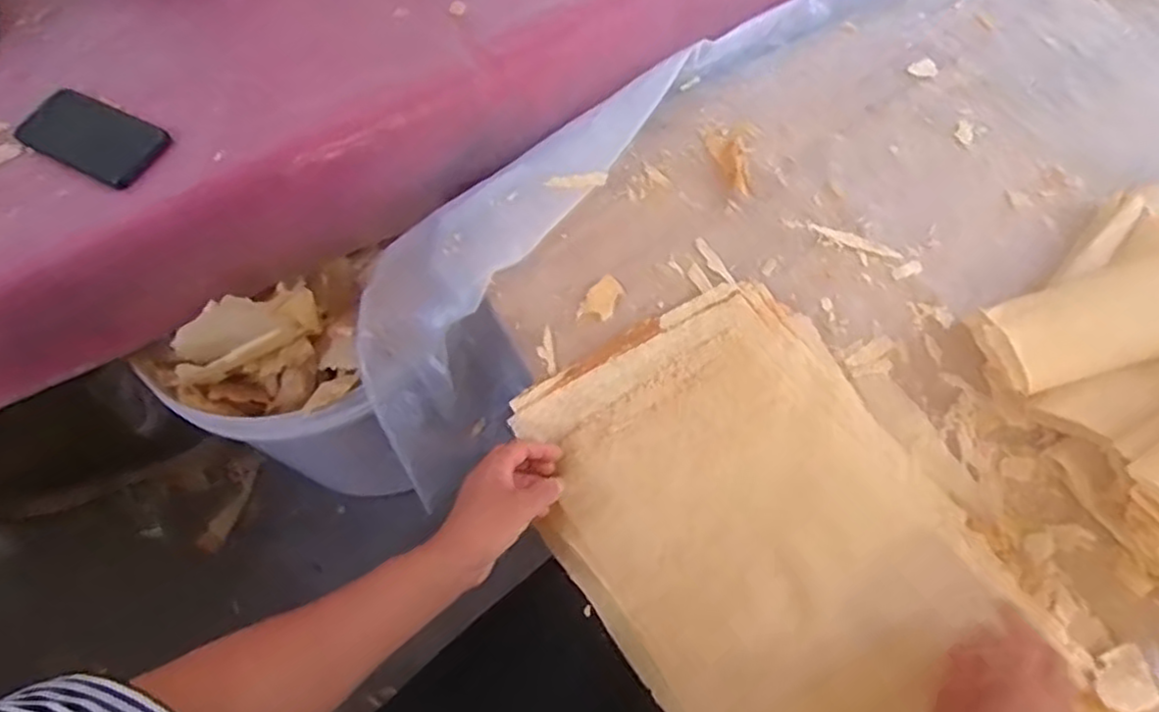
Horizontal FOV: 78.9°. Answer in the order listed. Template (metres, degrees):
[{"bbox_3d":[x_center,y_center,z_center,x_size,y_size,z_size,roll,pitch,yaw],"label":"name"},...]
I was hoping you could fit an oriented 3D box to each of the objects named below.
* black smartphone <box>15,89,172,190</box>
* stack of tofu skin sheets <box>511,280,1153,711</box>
[{"bbox_3d":[-0.504,-0.227,0.727,0.164,0.013,0.075,25,77,15],"label":"black smartphone"},{"bbox_3d":[0.250,0.264,0.539,0.307,0.041,0.760,-33,65,-12],"label":"stack of tofu skin sheets"}]

